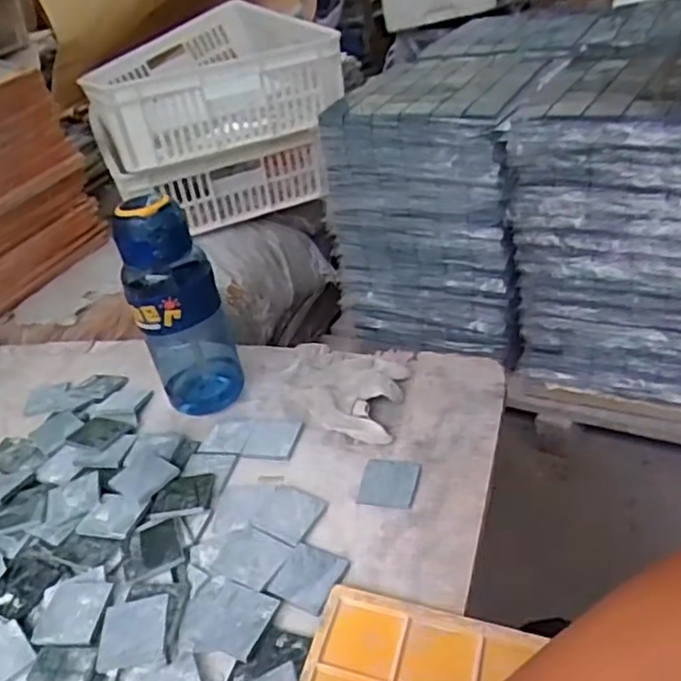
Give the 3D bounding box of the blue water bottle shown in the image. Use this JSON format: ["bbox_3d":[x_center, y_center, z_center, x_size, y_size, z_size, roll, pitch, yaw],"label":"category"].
[{"bbox_3d":[-0.163,-0.033,0.666,0.085,0.227,0.081,-15,34,-4],"label":"blue water bottle"}]

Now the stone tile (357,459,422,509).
[{"bbox_3d":[0.043,0.122,0.574,0.047,0.005,0.054,2,36,19],"label":"stone tile"}]

